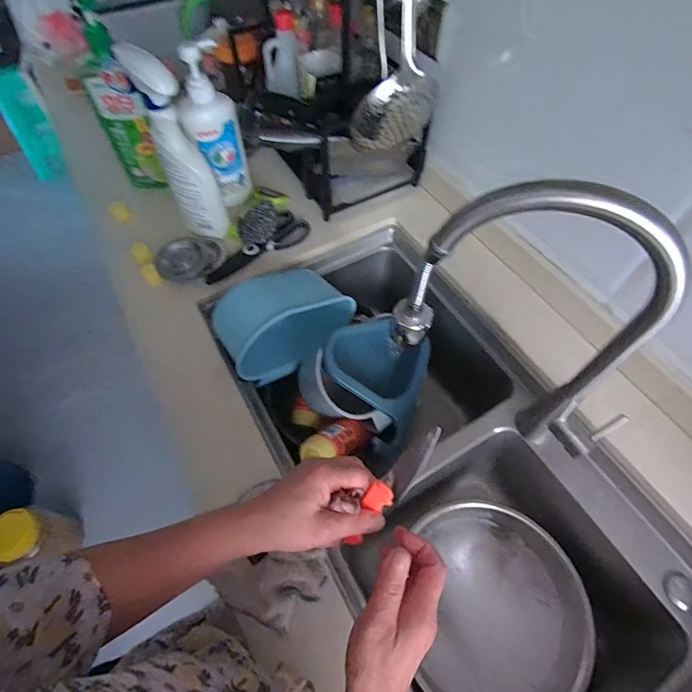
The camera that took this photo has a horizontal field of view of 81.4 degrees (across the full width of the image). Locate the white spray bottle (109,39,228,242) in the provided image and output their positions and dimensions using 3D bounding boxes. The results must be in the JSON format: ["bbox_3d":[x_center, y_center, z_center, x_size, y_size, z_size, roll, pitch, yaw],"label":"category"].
[{"bbox_3d":[-0.243,-0.284,0.590,0.067,0.249,0.083,-27,62,-17],"label":"white spray bottle"}]

